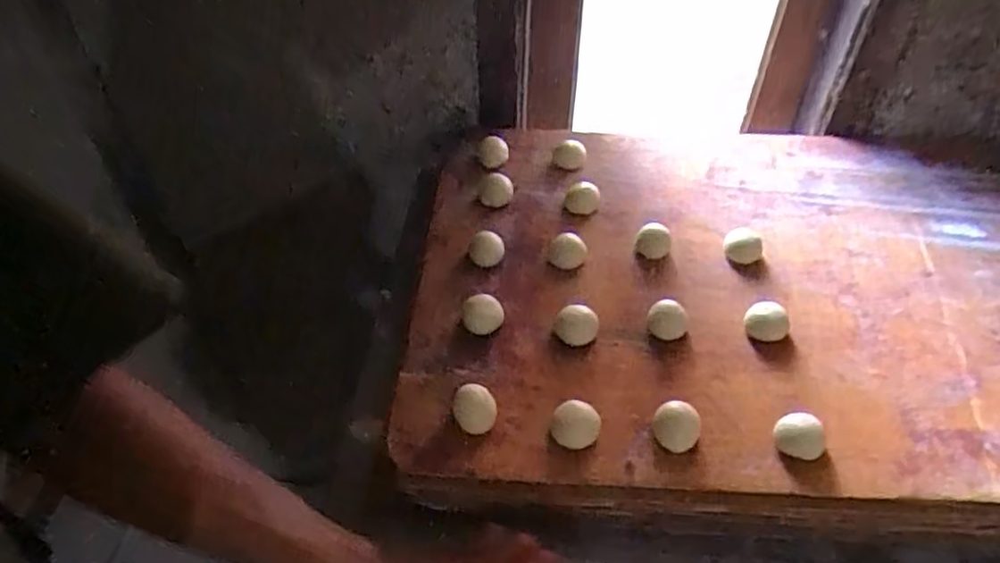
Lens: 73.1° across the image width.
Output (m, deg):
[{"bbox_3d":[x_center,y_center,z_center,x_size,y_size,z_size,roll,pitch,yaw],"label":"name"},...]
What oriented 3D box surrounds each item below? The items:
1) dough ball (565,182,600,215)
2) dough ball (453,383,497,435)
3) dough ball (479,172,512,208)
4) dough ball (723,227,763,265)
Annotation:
[{"bbox_3d":[0.082,-0.083,0.670,0.033,0.022,0.027,9,50,6],"label":"dough ball"},{"bbox_3d":[-0.019,0.093,0.494,0.031,0.020,0.028,-2,50,-4],"label":"dough ball"},{"bbox_3d":[-0.005,-0.088,0.678,0.035,0.030,0.035,0,47,0],"label":"dough ball"},{"bbox_3d":[0.222,-0.032,0.614,0.033,0.017,0.033,1,50,-1],"label":"dough ball"}]

